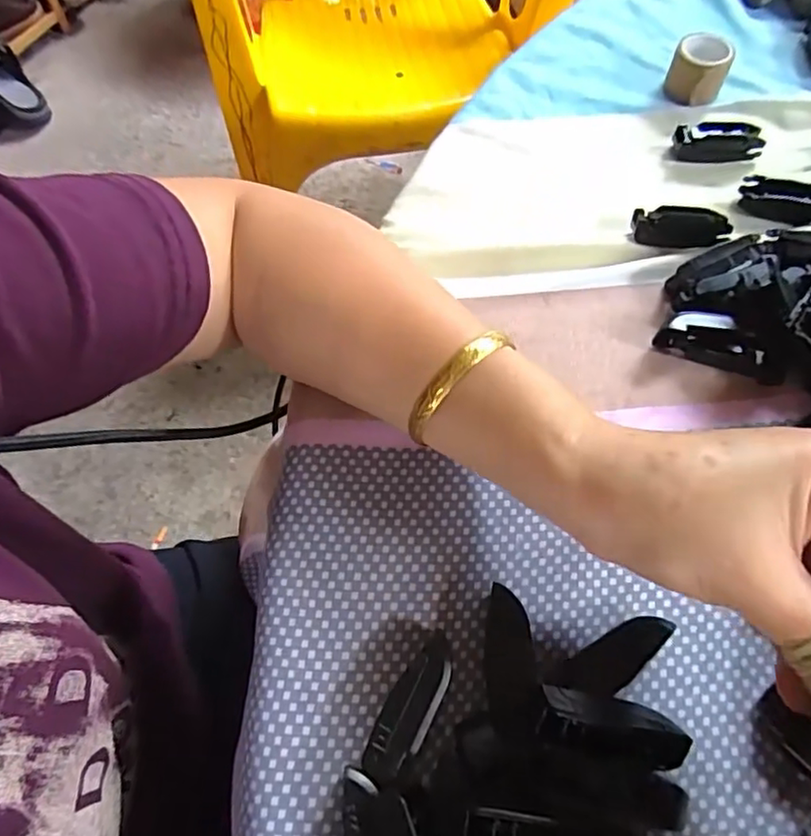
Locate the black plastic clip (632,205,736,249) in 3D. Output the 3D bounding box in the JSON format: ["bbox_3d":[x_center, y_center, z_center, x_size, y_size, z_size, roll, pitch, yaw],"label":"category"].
[{"bbox_3d":[0.145,-0.098,0.330,0.047,0.019,0.018,12,66,6],"label":"black plastic clip"}]

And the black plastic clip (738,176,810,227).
[{"bbox_3d":[0.207,-0.116,0.339,0.046,0.015,0.025,18,66,9],"label":"black plastic clip"}]

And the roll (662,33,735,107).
[{"bbox_3d":[0.175,-0.209,0.375,0.032,0.029,0.034,0,65,0],"label":"roll"}]

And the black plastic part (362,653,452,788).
[{"bbox_3d":[0.001,0.108,0.231,0.018,0.008,0.050,28,49,13],"label":"black plastic part"}]

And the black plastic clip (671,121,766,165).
[{"bbox_3d":[0.179,-0.158,0.357,0.048,0.014,0.019,5,65,3],"label":"black plastic clip"}]

